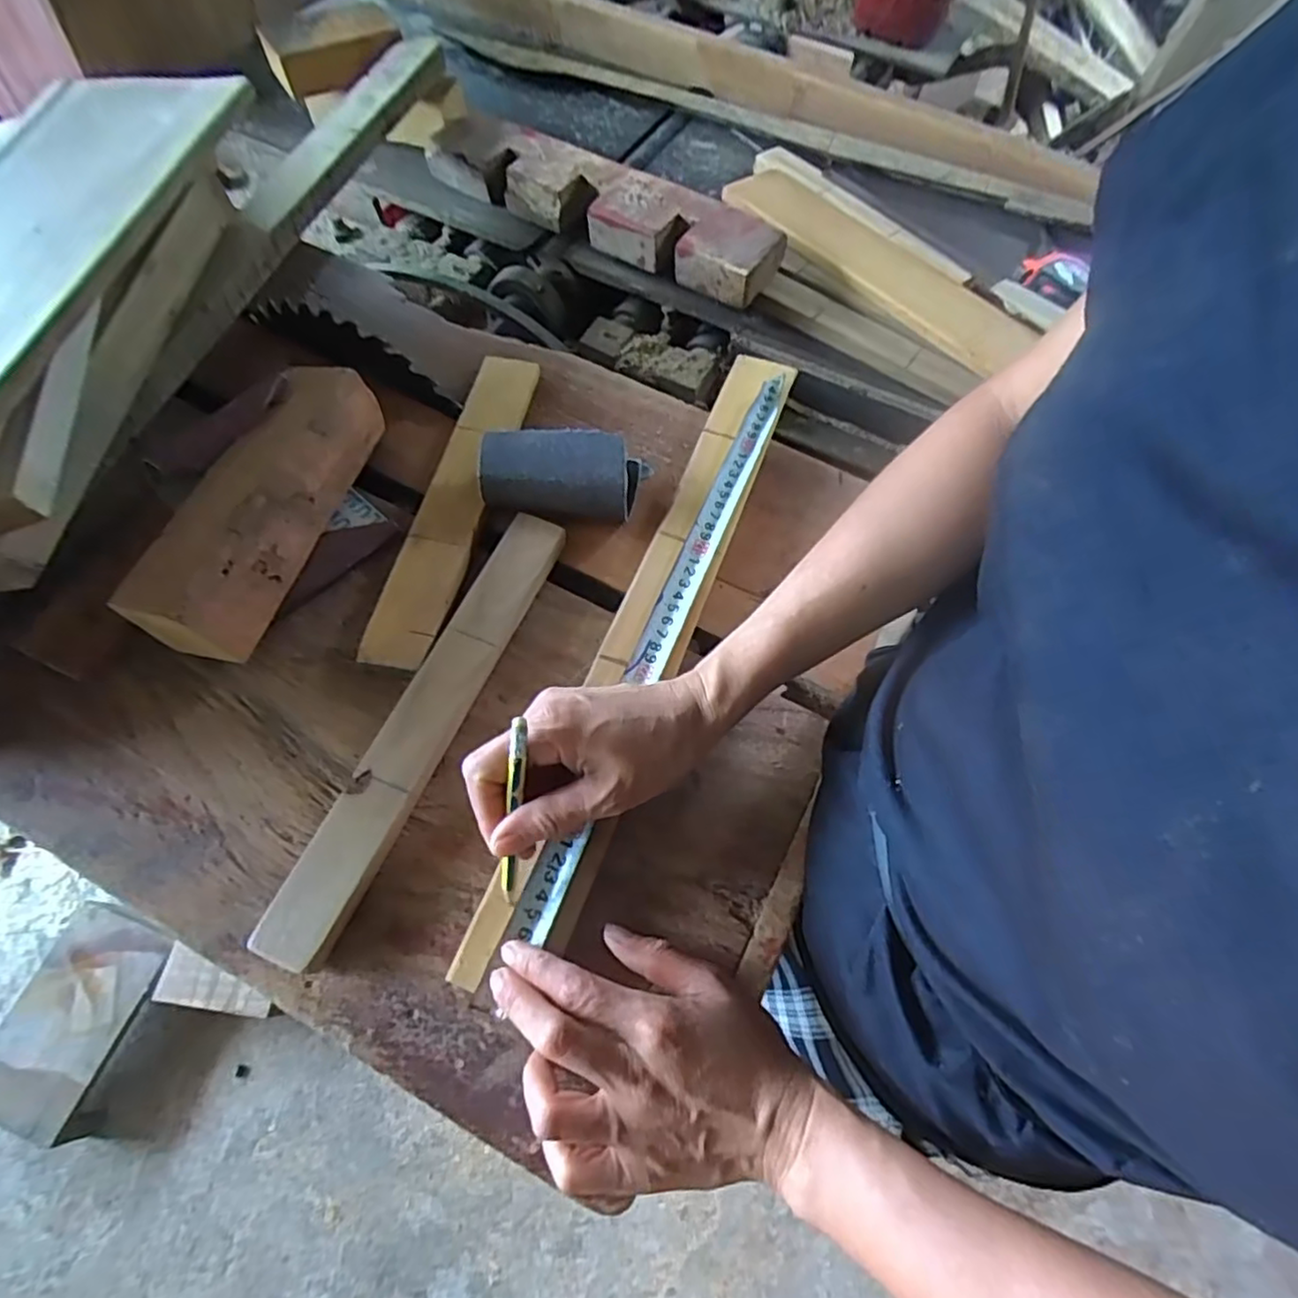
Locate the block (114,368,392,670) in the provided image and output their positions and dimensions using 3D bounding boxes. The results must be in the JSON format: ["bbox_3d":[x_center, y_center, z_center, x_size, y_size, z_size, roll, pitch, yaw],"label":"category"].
[{"bbox_3d":[-0.249,-0.098,0.428,0.068,0.051,0.204,16,65,4],"label":"block"}]

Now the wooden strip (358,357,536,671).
[{"bbox_3d":[-0.135,-0.108,0.473,0.045,0.018,0.270,12,65,2],"label":"wooden strip"}]

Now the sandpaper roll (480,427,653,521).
[{"bbox_3d":[-0.058,-0.122,0.468,0.114,0.039,0.060,3,65,-2],"label":"sandpaper roll"}]

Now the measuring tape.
[{"bbox_3d":[0.016,-0.029,0.431,0.019,0.005,0.424,18,65,13],"label":"measuring tape"}]

